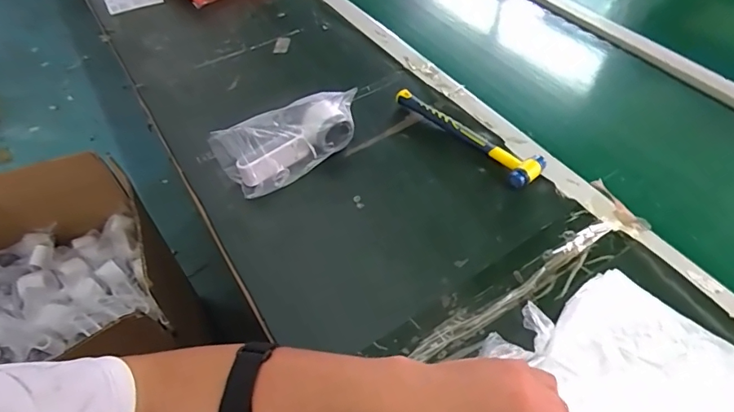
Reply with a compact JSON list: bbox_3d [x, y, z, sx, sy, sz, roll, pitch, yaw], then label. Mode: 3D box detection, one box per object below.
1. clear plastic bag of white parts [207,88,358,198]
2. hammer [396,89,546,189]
[{"bbox_3d":[-0.102,-0.086,0.645,0.203,0.080,0.069,-24,54,-14],"label":"clear plastic bag of white parts"},{"bbox_3d":[0.145,-0.110,0.670,0.064,0.023,0.243,-31,56,-20],"label":"hammer"}]

